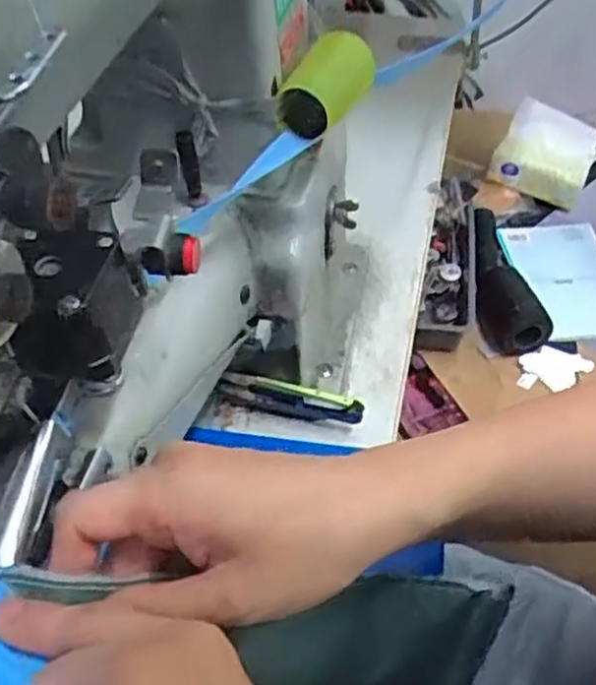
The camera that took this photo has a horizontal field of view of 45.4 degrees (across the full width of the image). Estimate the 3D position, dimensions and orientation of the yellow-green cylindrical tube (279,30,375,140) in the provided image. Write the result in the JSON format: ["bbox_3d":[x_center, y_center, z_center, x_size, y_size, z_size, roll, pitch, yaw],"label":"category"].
[{"bbox_3d":[0.017,-0.159,0.430,0.035,0.029,0.086,21,52,18],"label":"yellow-green cylindrical tube"}]

